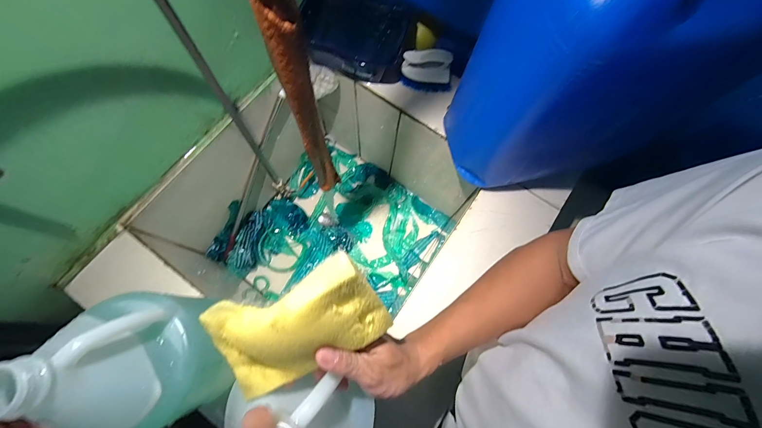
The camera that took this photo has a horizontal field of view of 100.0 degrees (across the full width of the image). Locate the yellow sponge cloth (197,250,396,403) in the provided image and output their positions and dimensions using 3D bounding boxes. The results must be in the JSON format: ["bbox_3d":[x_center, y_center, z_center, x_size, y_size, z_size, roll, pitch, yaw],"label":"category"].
[{"bbox_3d":[-0.065,0.085,0.246,0.133,0.079,0.074,-21,74,-8],"label":"yellow sponge cloth"}]

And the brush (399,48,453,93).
[{"bbox_3d":[0.091,-0.281,0.625,0.098,0.074,0.044,0,73,-2],"label":"brush"}]

